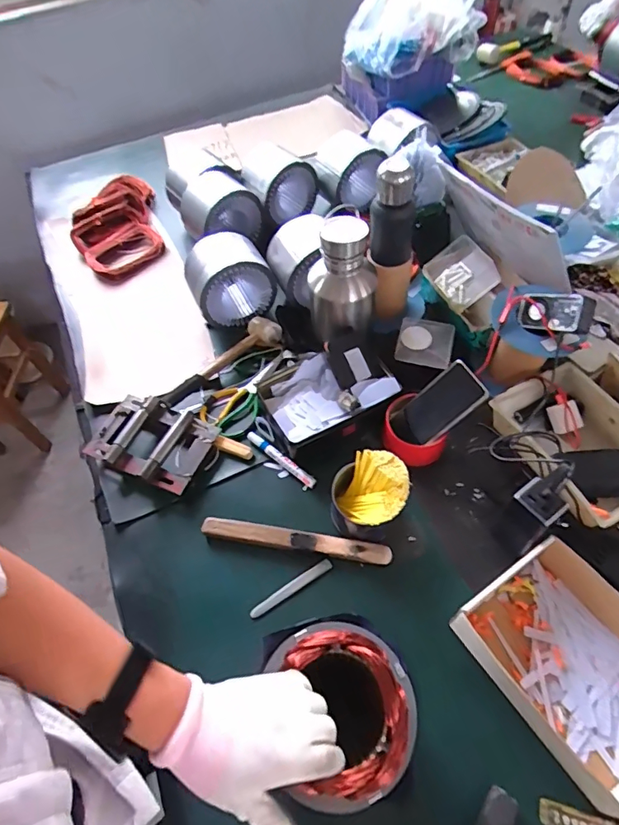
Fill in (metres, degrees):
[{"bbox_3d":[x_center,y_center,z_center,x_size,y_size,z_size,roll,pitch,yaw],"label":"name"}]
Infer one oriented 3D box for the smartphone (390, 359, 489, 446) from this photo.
[{"bbox_3d":[0.203,-0.007,0.753,0.148,0.010,0.078,-44,58,18],"label":"smartphone"}]

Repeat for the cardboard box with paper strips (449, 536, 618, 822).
[{"bbox_3d":[0.331,0.300,0.577,0.199,0.051,0.247,-32,60,-16],"label":"cardboard box with paper strips"}]

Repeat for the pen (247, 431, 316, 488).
[{"bbox_3d":[-0.046,0.076,0.777,0.141,0.015,0.019,34,65,23],"label":"pen"}]

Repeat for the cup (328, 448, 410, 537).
[{"bbox_3d":[0.085,0.121,0.689,0.104,0.096,0.101,-2,57,3],"label":"cup"}]

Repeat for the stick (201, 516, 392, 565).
[{"bbox_3d":[-0.022,0.189,0.700,0.276,0.027,0.029,7,58,8],"label":"stick"}]

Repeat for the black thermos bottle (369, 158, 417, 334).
[{"bbox_3d":[0.144,-0.276,0.846,0.074,0.321,0.062,8,58,9],"label":"black thermos bottle"}]

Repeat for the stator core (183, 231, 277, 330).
[{"bbox_3d":[-0.155,-0.257,0.926,0.148,0.138,0.113,-26,59,-13],"label":"stator core"}]

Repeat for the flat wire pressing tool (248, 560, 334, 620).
[{"bbox_3d":[-0.026,0.250,0.675,0.130,0.004,0.016,-30,72,-13],"label":"flat wire pressing tool"}]

